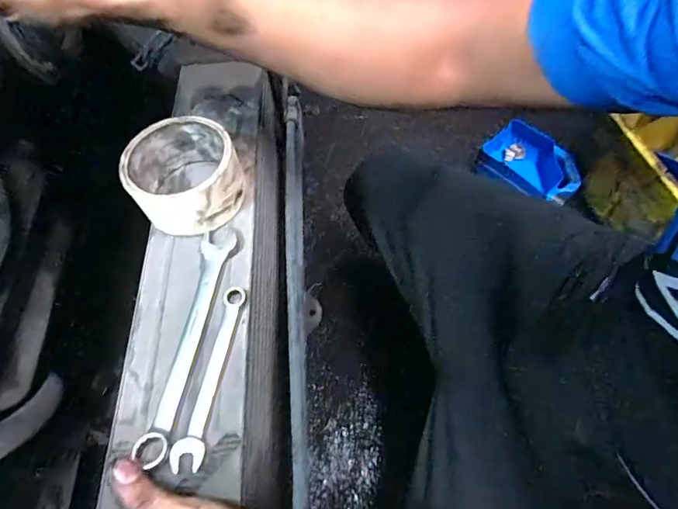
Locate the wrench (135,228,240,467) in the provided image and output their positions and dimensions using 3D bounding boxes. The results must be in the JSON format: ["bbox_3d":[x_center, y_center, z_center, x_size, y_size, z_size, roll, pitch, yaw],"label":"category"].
[{"bbox_3d":[-0.107,0.059,0.325,0.028,0.013,0.174,4,58,5],"label":"wrench"}]

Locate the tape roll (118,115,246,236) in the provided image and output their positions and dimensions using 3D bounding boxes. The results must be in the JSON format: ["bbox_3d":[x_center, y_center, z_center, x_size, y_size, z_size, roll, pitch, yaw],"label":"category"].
[{"bbox_3d":[-0.129,-0.065,0.368,0.087,0.051,0.084,-1,58,2],"label":"tape roll"}]

